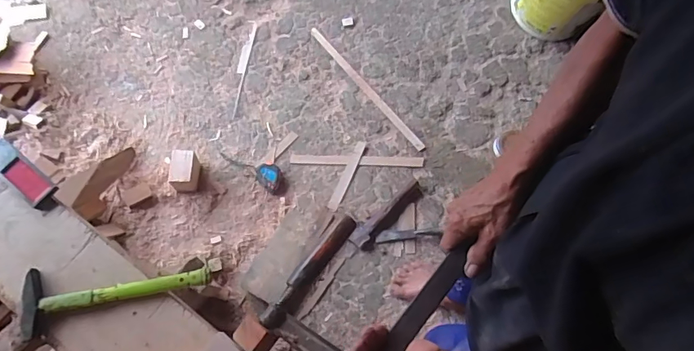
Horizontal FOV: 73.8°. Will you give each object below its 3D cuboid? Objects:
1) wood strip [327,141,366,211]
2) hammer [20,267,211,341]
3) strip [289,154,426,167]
[{"bbox_3d":[0.001,-0.001,1.424,0.033,0.007,0.236,22,73,7],"label":"wood strip"},{"bbox_3d":[-0.302,0.156,0.606,0.233,0.031,0.081,-6,72,-2],"label":"hammer"},{"bbox_3d":[0.032,-0.048,1.438,0.409,0.012,0.032,1,71,0],"label":"strip"}]

